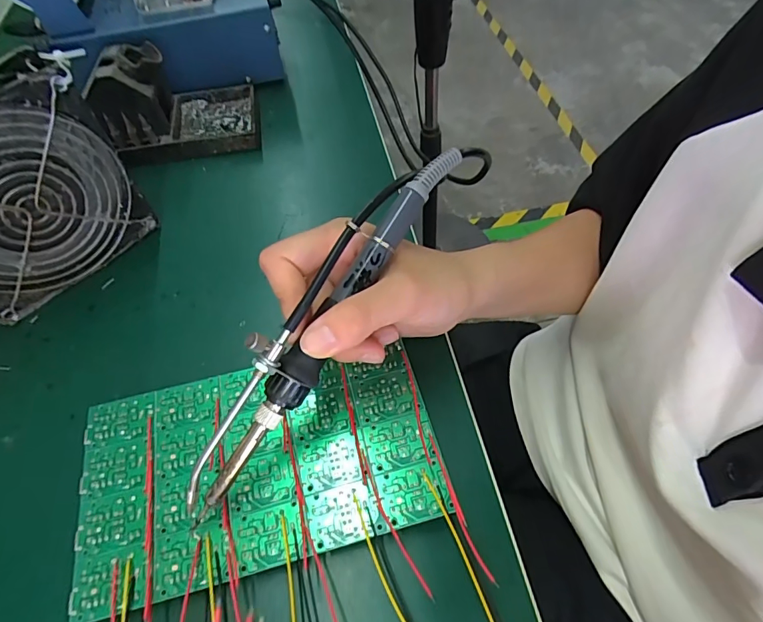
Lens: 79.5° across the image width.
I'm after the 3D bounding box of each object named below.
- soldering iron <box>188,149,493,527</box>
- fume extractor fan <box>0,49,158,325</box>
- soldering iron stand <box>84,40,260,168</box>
[{"bbox_3d":[-0.022,-0.004,0.210,0.028,0.033,0.207,33,81,23],"label":"soldering iron"},{"bbox_3d":[-0.219,-0.069,0.276,0.038,0.125,0.117,36,65,24],"label":"fume extractor fan"},{"bbox_3d":[-0.175,-0.177,0.379,0.131,0.069,0.081,-14,56,-6],"label":"soldering iron stand"}]

